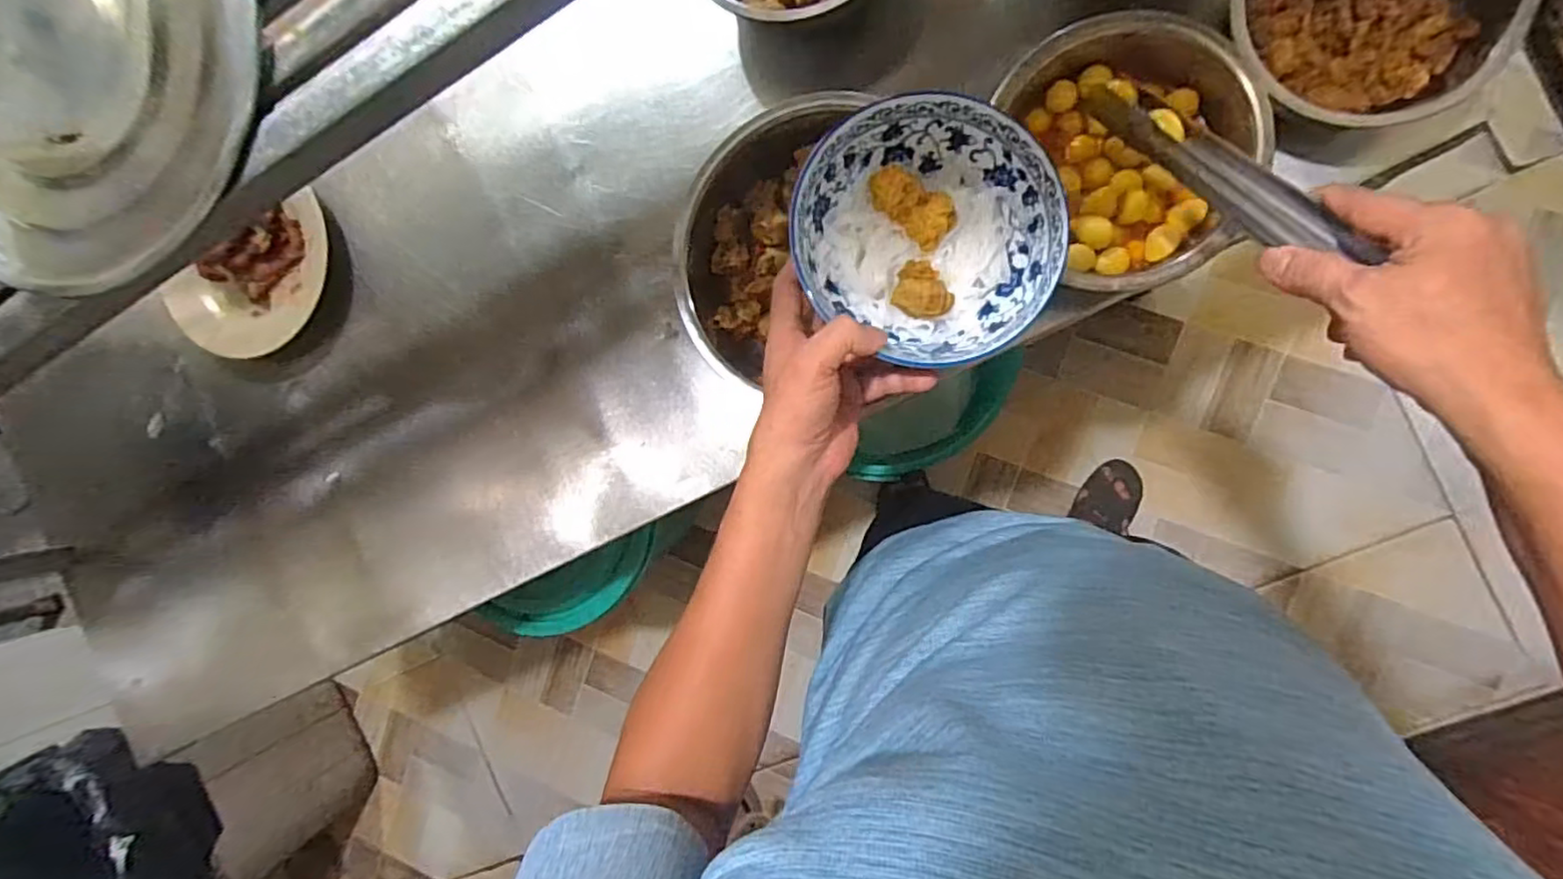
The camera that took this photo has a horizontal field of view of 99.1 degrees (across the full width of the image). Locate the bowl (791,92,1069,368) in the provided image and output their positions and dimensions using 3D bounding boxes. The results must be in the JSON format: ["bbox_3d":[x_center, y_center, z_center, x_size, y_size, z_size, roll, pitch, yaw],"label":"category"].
[{"bbox_3d":[0.094,-0.133,0.436,0.161,0.053,0.165,0,92,8],"label":"bowl"}]

